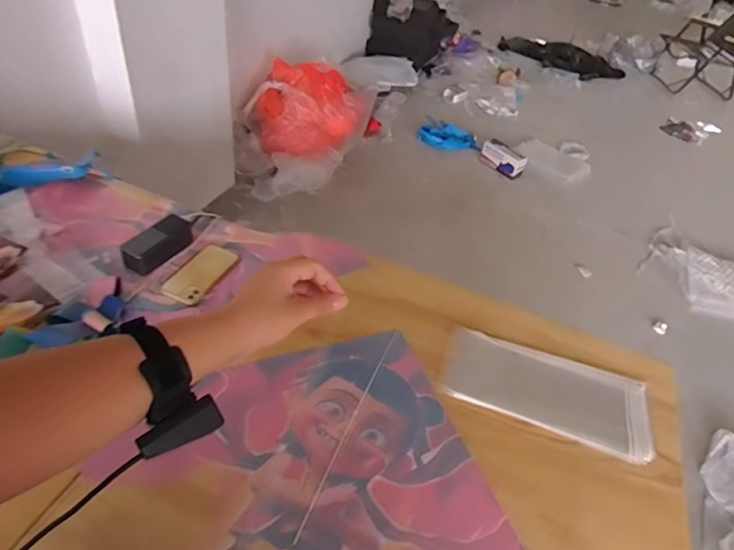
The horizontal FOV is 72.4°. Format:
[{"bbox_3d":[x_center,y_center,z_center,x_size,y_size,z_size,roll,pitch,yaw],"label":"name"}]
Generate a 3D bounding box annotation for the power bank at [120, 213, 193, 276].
[{"bbox_3d":[-0.405,-0.060,0.973,0.056,0.053,0.137,30,46,22],"label":"power bank"}]

